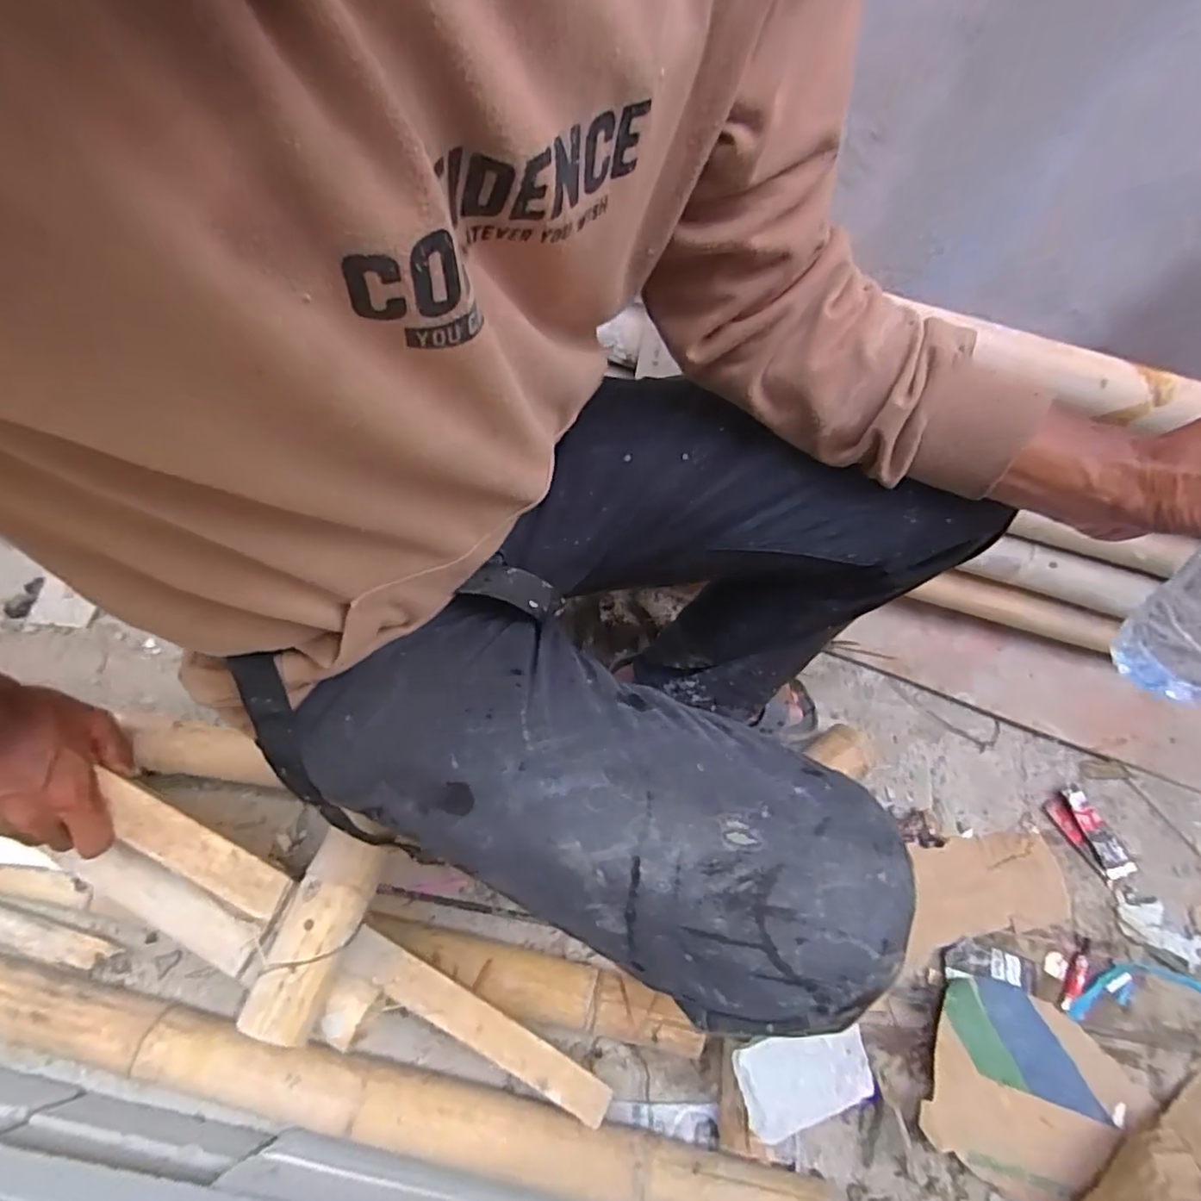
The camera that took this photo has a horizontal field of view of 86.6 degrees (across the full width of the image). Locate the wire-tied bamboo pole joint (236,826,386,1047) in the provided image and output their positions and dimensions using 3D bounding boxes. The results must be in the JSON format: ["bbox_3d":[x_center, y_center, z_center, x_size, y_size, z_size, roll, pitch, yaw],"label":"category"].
[{"bbox_3d":[-0.230,0.265,0.512,0.057,0.040,0.146,18,62,6],"label":"wire-tied bamboo pole joint"}]

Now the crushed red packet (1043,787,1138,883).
[{"bbox_3d":[0.613,0.296,0.803,0.060,0.010,0.106,-17,64,-12],"label":"crushed red packet"}]

